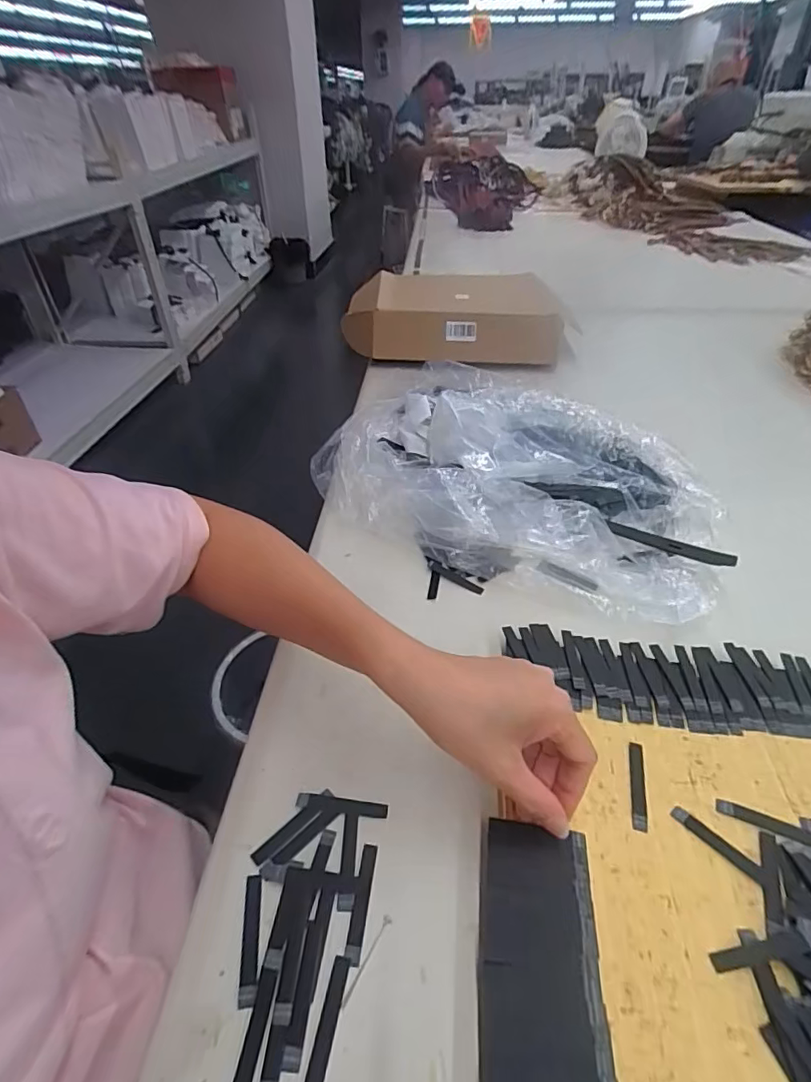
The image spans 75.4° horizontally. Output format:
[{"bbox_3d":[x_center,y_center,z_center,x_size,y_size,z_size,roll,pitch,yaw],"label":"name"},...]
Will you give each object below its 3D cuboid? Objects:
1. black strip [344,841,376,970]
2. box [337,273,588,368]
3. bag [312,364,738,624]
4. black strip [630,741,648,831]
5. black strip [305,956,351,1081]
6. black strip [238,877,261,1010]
[{"bbox_3d":[-0.026,0.212,0.310,0.009,0.004,0.060,5,41,7],"label":"black strip"},{"bbox_3d":[0.089,-0.420,0.981,0.384,0.092,0.241,-1,41,0],"label":"box"},{"bbox_3d":[0.131,-0.081,0.598,0.448,0.066,0.334,29,49,30],"label":"bag"},{"bbox_3d":[0.158,0.164,0.354,0.009,0.004,0.060,10,42,13],"label":"black strip"},{"bbox_3d":[-0.041,0.249,0.267,0.009,0.004,0.060,7,41,9],"label":"black strip"},{"bbox_3d":[-0.087,0.223,0.296,0.009,0.004,0.060,-7,41,-6],"label":"black strip"}]

